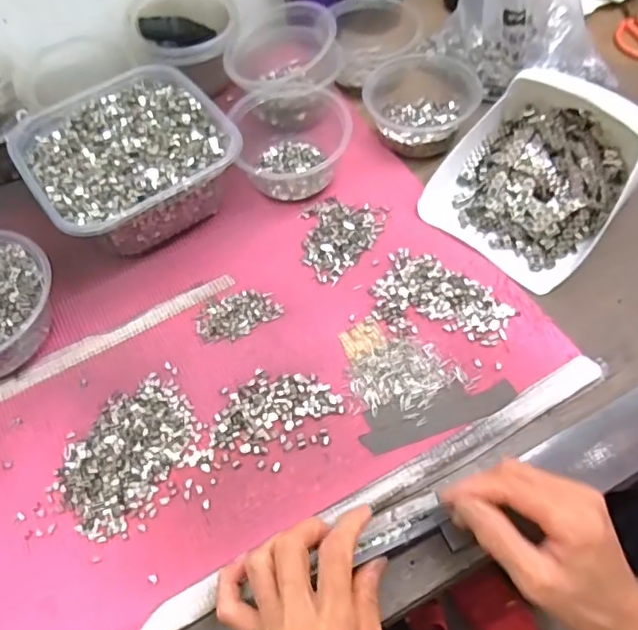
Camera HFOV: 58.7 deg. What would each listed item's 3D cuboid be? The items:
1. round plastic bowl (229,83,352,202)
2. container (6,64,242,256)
[{"bbox_3d":[-0.025,-0.175,0.555,0.110,0.058,0.115,-1,59,2],"label":"round plastic bowl"},{"bbox_3d":[-0.178,-0.144,0.536,0.171,0.073,0.175,-33,64,-16],"label":"container"}]

